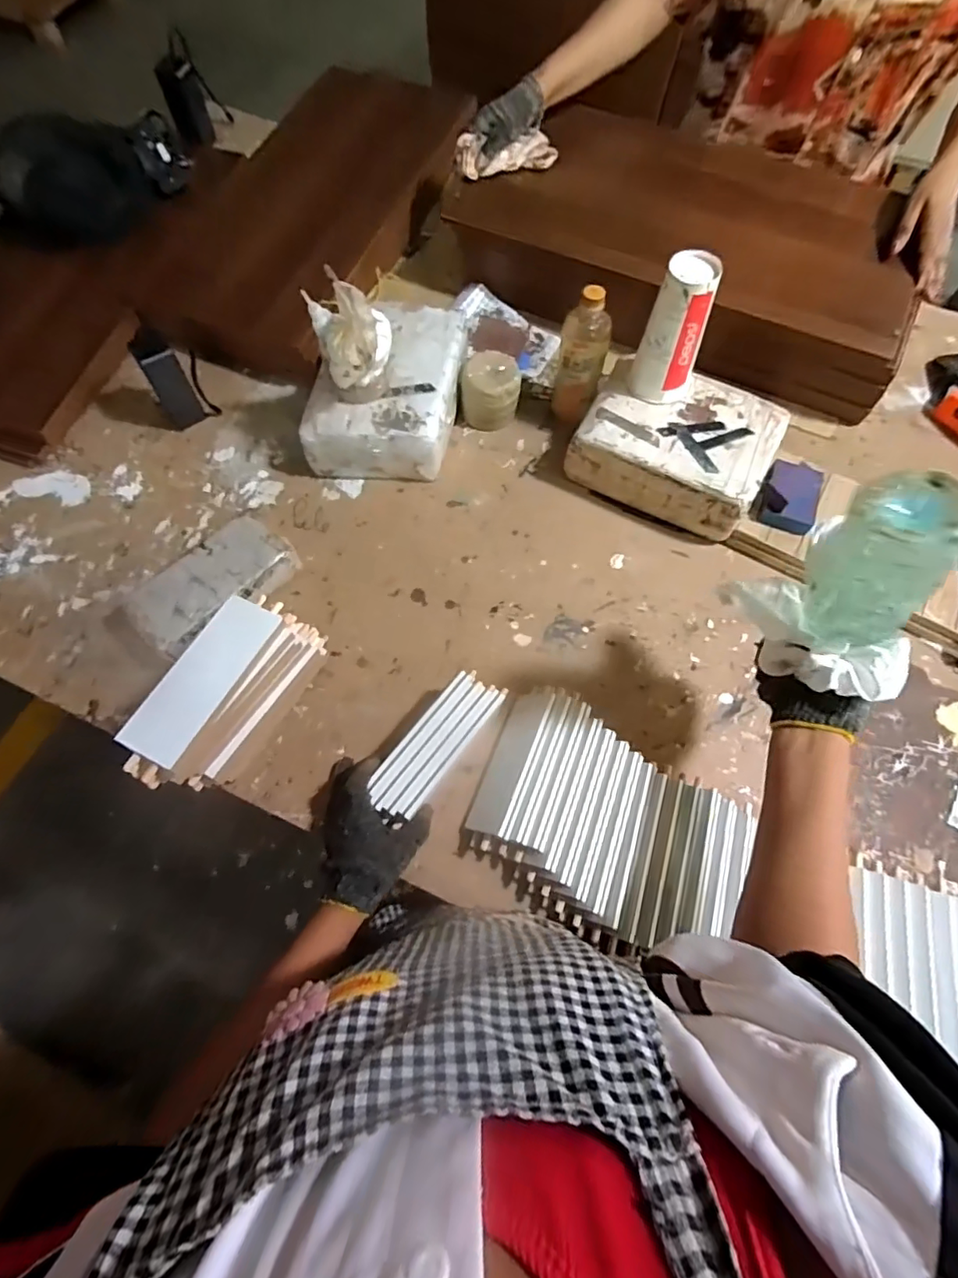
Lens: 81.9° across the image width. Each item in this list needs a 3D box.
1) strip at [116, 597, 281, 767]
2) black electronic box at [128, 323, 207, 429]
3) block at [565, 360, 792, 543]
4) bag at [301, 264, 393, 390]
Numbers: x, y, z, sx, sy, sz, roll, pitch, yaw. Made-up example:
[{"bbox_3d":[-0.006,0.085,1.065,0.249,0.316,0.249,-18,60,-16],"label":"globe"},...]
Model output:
[{"bbox_3d":[-0.273,0.036,0.543,0.068,0.010,0.174,23,68,13],"label":"strip"},{"bbox_3d":[-0.451,-0.374,0.797,0.030,0.141,0.048,41,70,15],"label":"black electronic box"},{"bbox_3d":[0.285,-0.282,0.822,0.263,0.106,0.200,25,70,10],"label":"block"},{"bbox_3d":[-0.160,-0.383,0.708,0.096,0.150,0.084,-13,69,-5],"label":"bag"}]

